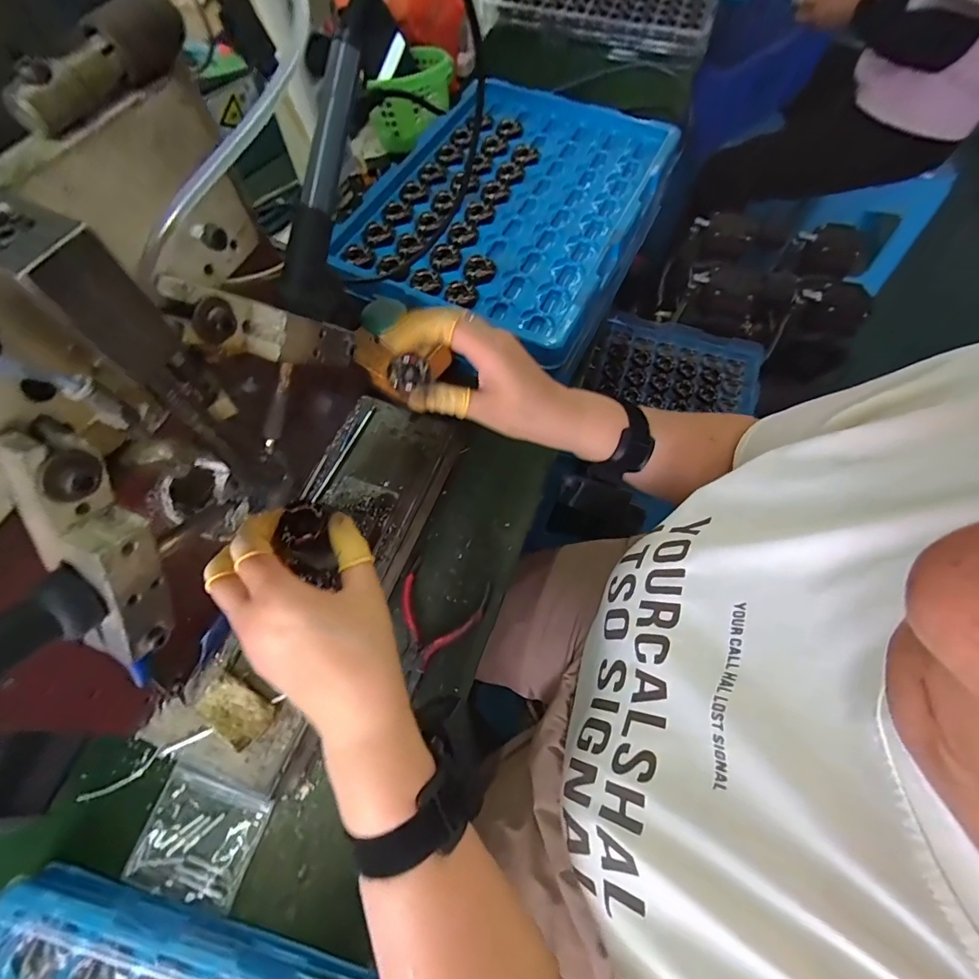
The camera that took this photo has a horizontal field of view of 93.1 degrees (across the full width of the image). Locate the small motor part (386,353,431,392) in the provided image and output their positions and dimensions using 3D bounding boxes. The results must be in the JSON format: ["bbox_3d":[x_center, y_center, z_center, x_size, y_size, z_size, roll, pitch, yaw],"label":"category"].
[{"bbox_3d":[-0.059,-0.085,0.338,0.031,0.011,0.025,-26,69,-9],"label":"small motor part"}]

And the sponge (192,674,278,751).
[{"bbox_3d":[-0.168,0.145,0.305,0.048,0.011,0.030,29,67,13],"label":"sponge"}]

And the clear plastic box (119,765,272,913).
[{"bbox_3d":[-0.200,0.238,0.319,0.079,0.010,0.071,15,65,7],"label":"clear plastic box"}]

